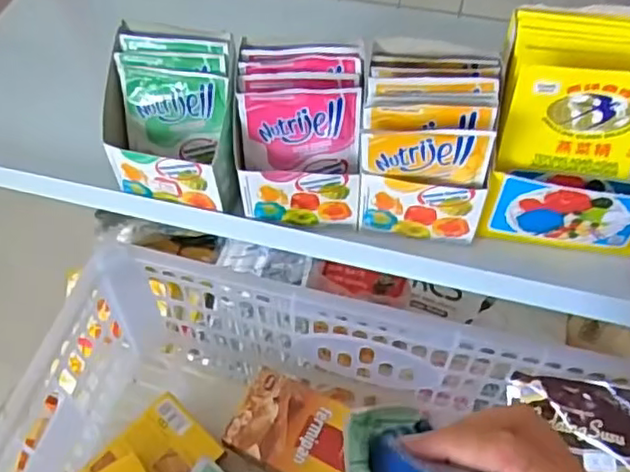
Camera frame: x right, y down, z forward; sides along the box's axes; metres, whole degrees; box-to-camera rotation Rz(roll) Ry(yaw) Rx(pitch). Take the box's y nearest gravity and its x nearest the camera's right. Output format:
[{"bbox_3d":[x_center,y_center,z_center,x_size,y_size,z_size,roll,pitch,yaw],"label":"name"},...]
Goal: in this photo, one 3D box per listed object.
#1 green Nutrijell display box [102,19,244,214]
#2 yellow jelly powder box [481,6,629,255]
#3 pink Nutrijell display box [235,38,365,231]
[{"bbox_3d":[-0.094,-0.083,0.440,0.091,0.096,0.075,9,55,8],"label":"green Nutrijell display box"},{"bbox_3d":[0.171,-0.065,0.409,0.108,0.131,0.081,9,55,8],"label":"yellow jelly powder box"},{"bbox_3d":[-0.010,-0.066,0.429,0.081,0.100,0.068,2,54,3],"label":"pink Nutrijell display box"}]

